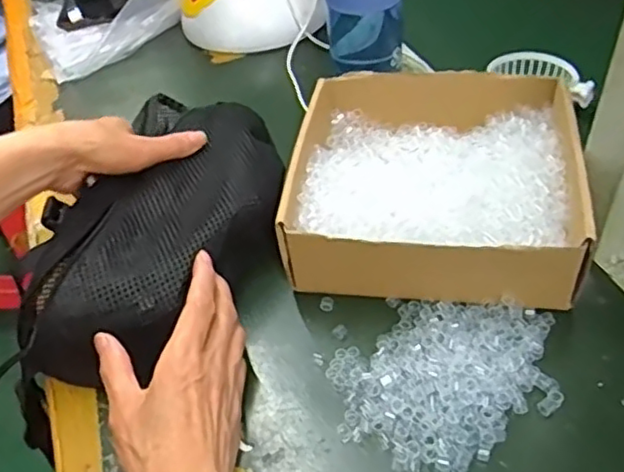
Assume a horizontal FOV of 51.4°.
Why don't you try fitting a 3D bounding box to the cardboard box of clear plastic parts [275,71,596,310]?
[{"bbox_3d":[0.097,-0.046,0.522,0.214,0.069,0.209,5,46,10],"label":"cardboard box of clear plastic parts"}]

